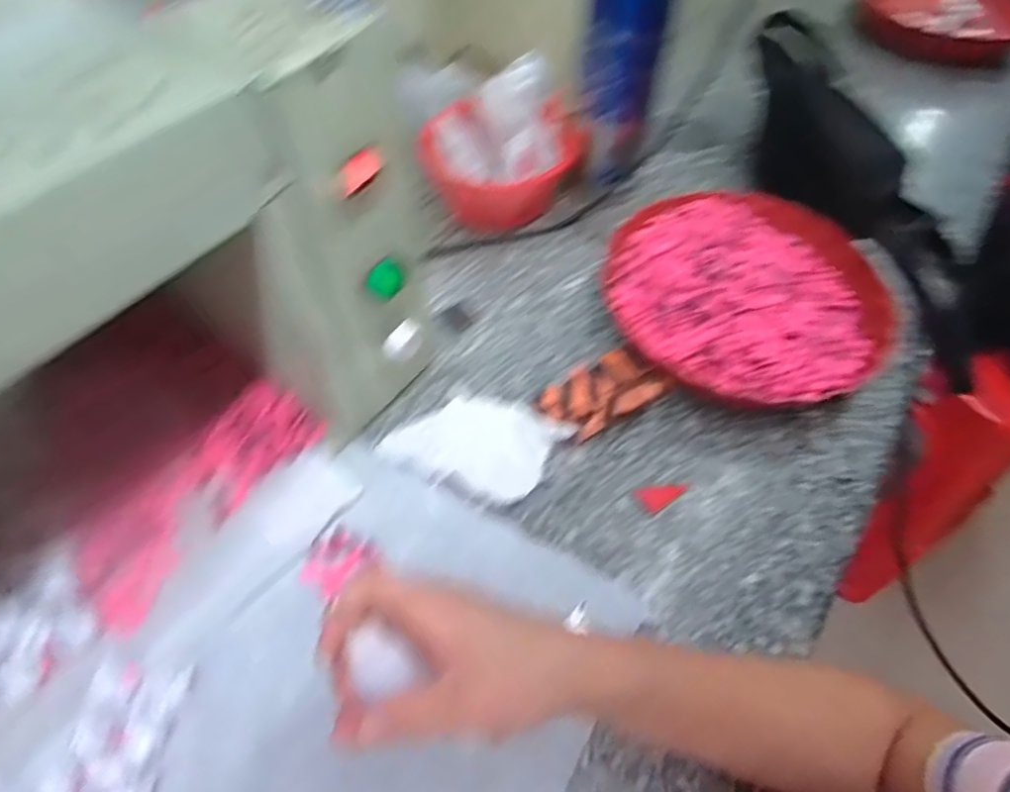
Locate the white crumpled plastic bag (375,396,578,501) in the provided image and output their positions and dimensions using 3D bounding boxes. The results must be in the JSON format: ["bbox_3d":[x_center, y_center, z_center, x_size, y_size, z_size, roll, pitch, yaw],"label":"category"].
[{"bbox_3d":[-0.024,0.036,0.500,0.135,0.016,0.074,17,57,9],"label":"white crumpled plastic bag"}]

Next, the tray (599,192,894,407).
[{"bbox_3d":[0.212,-0.092,0.563,0.217,0.061,0.238,-15,58,-13],"label":"tray"}]

